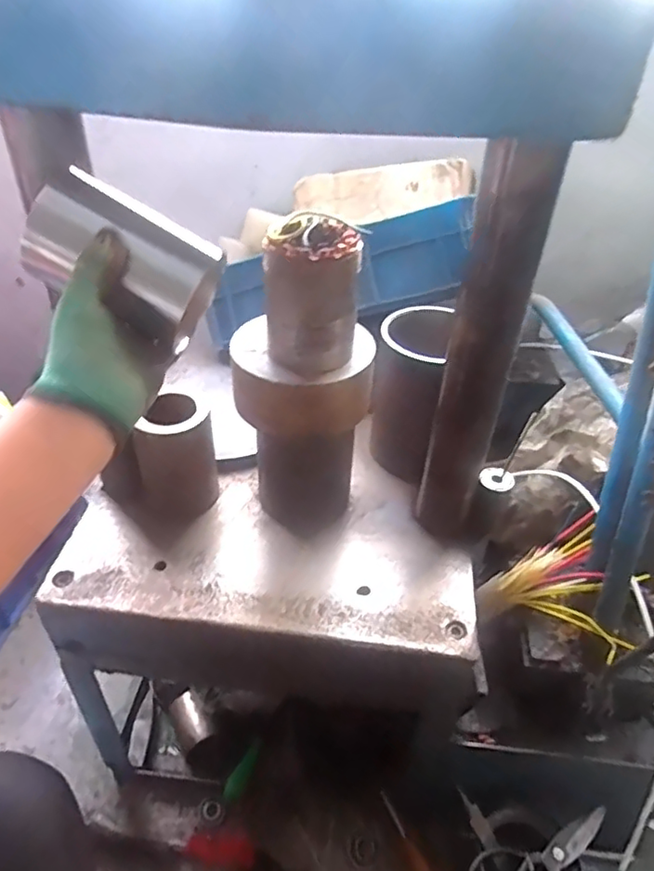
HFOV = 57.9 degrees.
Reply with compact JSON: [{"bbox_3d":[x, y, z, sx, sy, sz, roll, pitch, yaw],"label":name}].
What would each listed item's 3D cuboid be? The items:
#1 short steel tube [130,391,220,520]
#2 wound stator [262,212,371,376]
[{"bbox_3d":[-0.177,0.023,0.689,0.081,0.133,0.076,2,39,-1],"label":"short steel tube"},{"bbox_3d":[-0.010,-0.137,0.560,0.083,0.124,0.091,9,40,7],"label":"wound stator"}]

